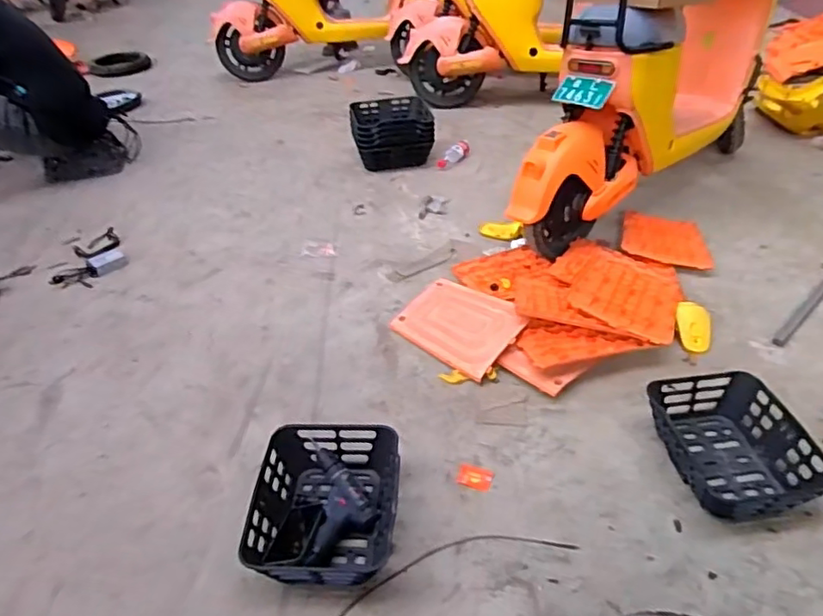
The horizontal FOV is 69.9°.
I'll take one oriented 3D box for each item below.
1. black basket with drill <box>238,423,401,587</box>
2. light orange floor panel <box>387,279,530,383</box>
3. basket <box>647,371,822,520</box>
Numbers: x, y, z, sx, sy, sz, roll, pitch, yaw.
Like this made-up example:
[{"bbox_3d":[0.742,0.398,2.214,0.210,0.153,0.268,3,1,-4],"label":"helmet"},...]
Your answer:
[{"bbox_3d":[-0.162,0.376,1.142,0.271,0.100,0.312,-1,39,1],"label":"black basket with drill"},{"bbox_3d":[0.134,0.039,1.631,0.327,0.024,0.270,24,56,34],"label":"light orange floor panel"},{"bbox_3d":[0.680,0.282,1.271,0.273,0.099,0.345,-10,40,-6],"label":"basket"}]

